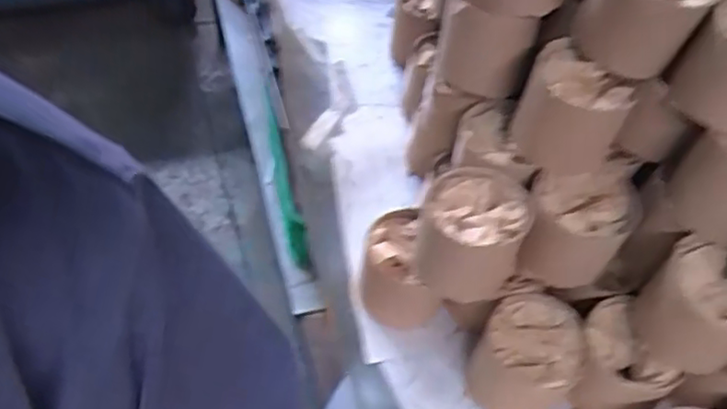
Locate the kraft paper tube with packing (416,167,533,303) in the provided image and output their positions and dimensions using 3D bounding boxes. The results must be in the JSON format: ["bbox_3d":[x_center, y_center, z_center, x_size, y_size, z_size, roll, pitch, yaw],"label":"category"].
[{"bbox_3d":[0.100,0.026,0.612,0.092,0.080,0.100,2,51,-3],"label":"kraft paper tube with packing"}]

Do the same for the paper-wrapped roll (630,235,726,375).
[{"bbox_3d":[0.296,0.091,0.584,0.084,0.082,0.091,-35,62,-28],"label":"paper-wrapped roll"}]

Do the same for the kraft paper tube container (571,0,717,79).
[{"bbox_3d":[0.247,-0.177,0.583,0.096,0.084,0.089,23,53,14],"label":"kraft paper tube container"}]

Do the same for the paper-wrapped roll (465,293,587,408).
[{"bbox_3d":[0.153,0.146,0.625,0.092,0.080,0.101,29,55,18],"label":"paper-wrapped roll"}]

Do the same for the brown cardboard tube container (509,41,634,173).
[{"bbox_3d":[0.191,-0.080,0.613,0.092,0.092,0.075,31,55,19],"label":"brown cardboard tube container"}]

